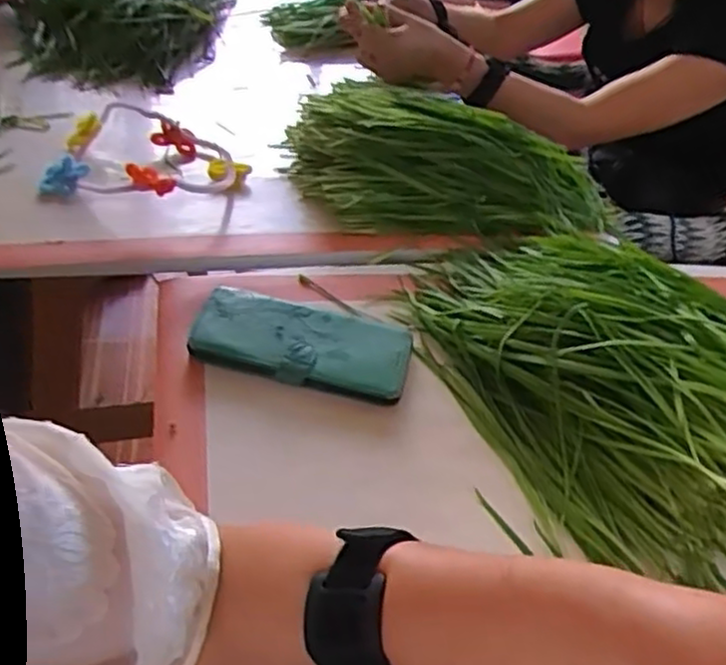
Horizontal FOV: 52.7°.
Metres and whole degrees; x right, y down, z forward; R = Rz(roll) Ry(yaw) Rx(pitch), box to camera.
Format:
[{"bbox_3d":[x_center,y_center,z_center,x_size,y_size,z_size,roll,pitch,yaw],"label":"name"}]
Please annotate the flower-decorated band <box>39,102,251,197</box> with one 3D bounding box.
[{"bbox_3d":[-0.207,-0.170,0.710,0.180,0.046,0.148,12,41,0],"label":"flower-decorated band"}]

